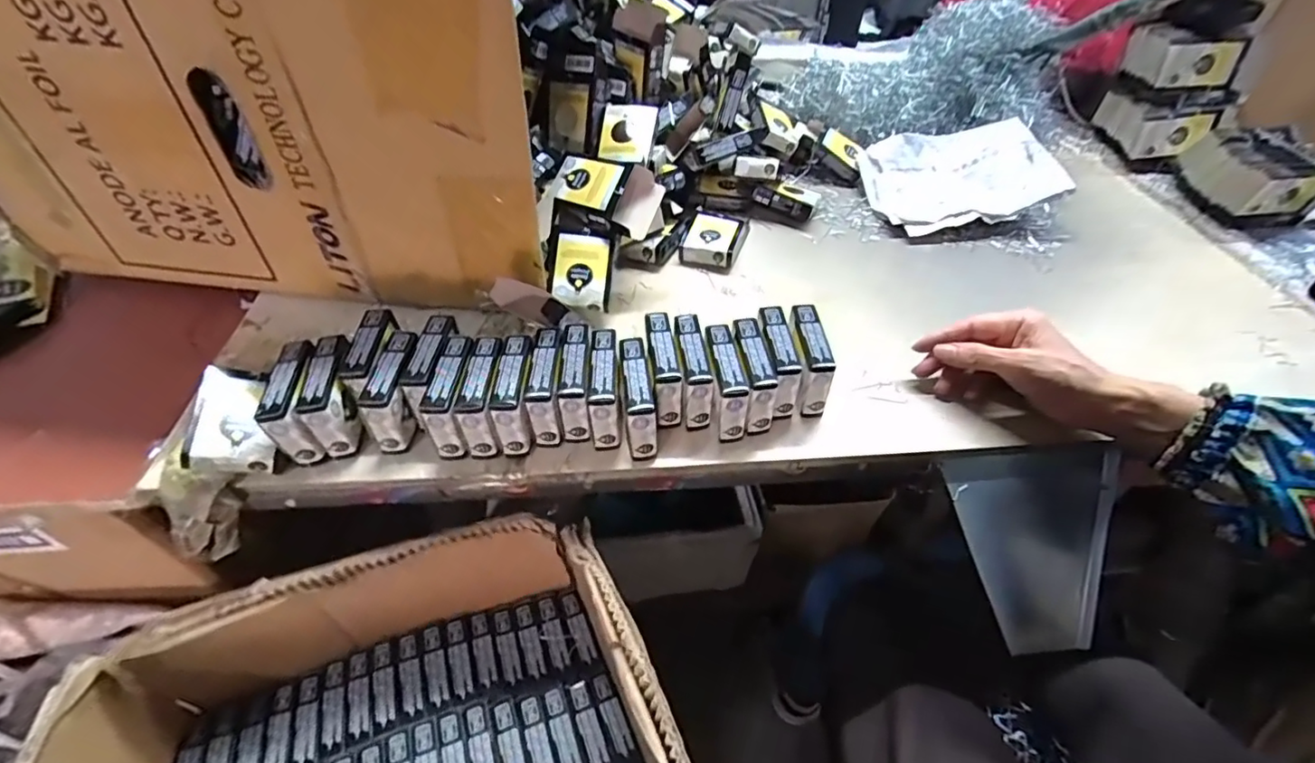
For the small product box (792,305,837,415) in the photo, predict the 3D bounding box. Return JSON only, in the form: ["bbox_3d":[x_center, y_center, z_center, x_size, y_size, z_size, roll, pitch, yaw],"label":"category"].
[{"bbox_3d":[0.117,-0.018,0.450,0.020,0.056,0.070,0,47,-2],"label":"small product box"}]

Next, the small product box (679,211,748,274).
[{"bbox_3d":[0.057,-0.147,0.598,0.059,0.025,0.076,16,48,13],"label":"small product box"}]

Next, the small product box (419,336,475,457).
[{"bbox_3d":[-0.146,0.012,0.419,0.021,0.058,0.071,2,47,0],"label":"small product box"}]

